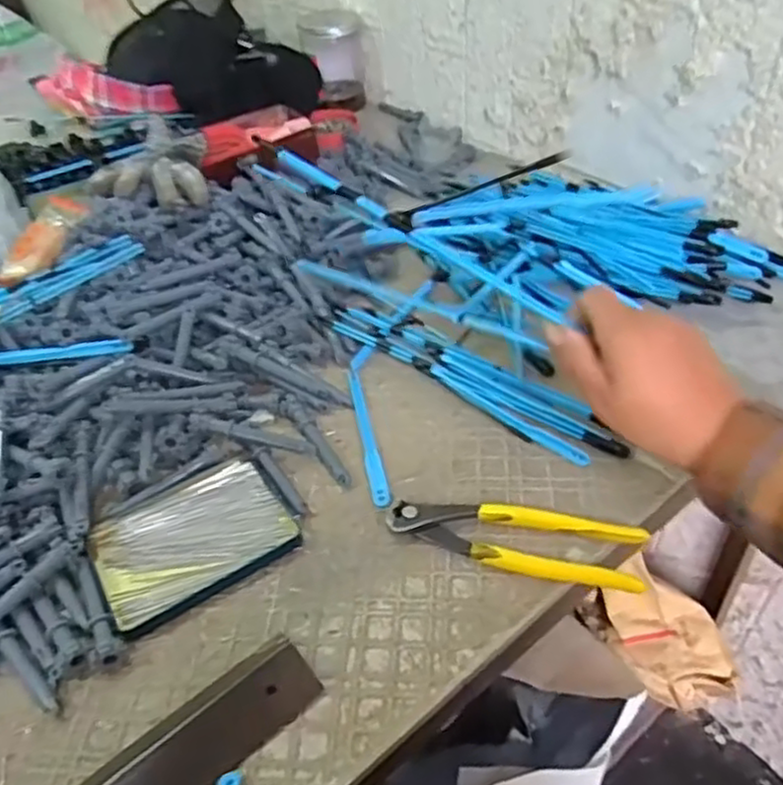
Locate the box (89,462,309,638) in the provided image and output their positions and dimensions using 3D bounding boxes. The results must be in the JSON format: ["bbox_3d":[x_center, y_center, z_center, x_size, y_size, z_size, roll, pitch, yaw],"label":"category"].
[{"bbox_3d":[-0.139,0.102,0.497,0.130,0.013,0.098,-26,47,-21],"label":"box"}]

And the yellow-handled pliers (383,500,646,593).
[{"bbox_3d":[0.080,0.098,0.470,0.164,0.018,0.045,9,45,14],"label":"yellow-handled pliers"}]

